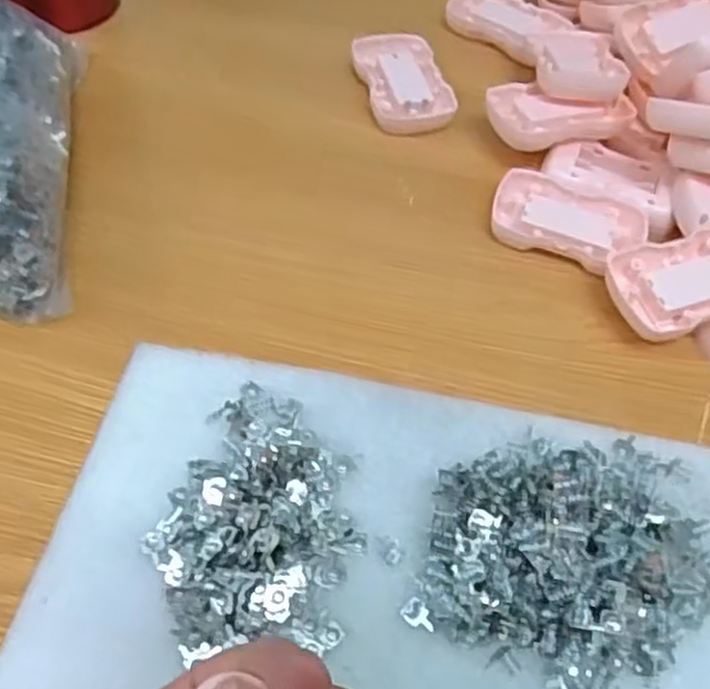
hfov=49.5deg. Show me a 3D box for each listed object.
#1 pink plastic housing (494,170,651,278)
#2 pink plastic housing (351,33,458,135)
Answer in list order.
[{"bbox_3d":[0.125,-0.071,0.456,0.087,0.011,0.055,21,56,9],"label":"pink plastic housing"},{"bbox_3d":[0.032,-0.178,0.520,0.057,0.011,0.092,-9,56,-12],"label":"pink plastic housing"}]

